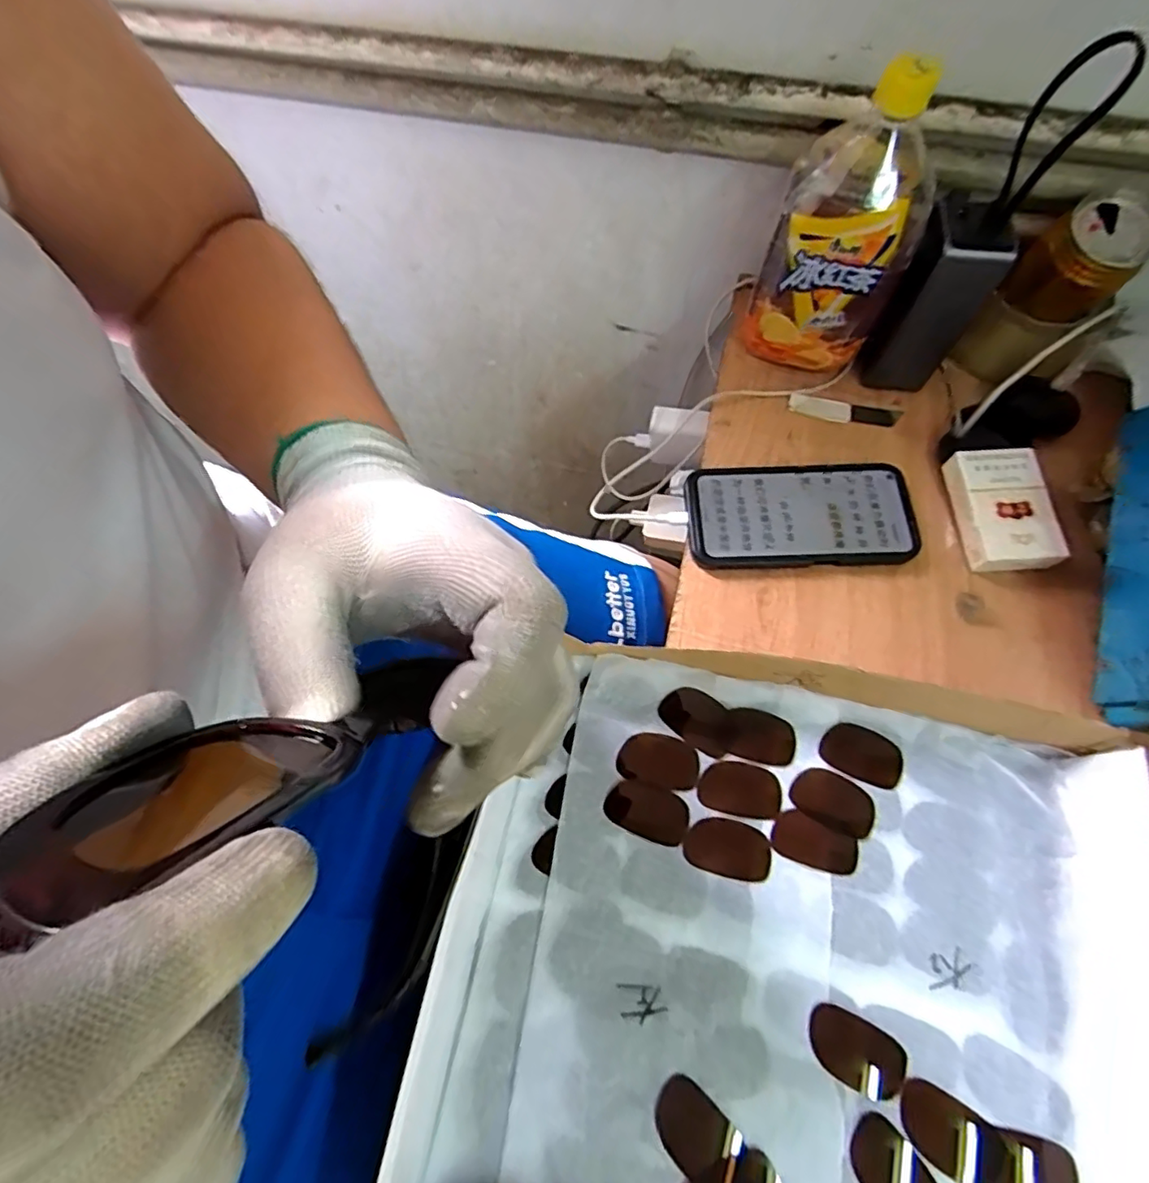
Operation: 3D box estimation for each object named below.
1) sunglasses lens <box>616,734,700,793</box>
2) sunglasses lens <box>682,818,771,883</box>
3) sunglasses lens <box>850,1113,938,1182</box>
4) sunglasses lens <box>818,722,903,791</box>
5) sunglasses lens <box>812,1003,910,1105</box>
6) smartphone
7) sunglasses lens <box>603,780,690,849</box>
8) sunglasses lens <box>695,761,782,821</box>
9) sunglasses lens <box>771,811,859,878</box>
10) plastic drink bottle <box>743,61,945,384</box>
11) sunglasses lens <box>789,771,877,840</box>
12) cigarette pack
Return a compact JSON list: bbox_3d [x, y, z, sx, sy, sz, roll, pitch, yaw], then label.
[{"bbox_3d":[0.053,0.106,0.377,0.049,0.004,0.031,13,68,7],"label":"sunglasses lens"},{"bbox_3d":[0.091,0.153,0.358,0.050,0.004,0.031,13,68,7],"label":"sunglasses lens"},{"bbox_3d":[0.159,0.293,0.300,0.032,0.007,0.047,-39,71,-14],"label":"sunglasses lens"},{"bbox_3d":[0.180,0.101,0.376,0.049,0.004,0.031,20,69,10],"label":"sunglasses lens"},{"bbox_3d":[0.150,0.244,0.319,0.050,0.005,0.032,23,70,11],"label":"sunglasses lens"},{"bbox_3d":[0.169,-0.058,0.453,0.163,0.012,0.080,-2,67,1],"label":"smartphone"},{"bbox_3d":[0.045,0.133,0.366,0.050,0.004,0.030,21,69,10],"label":"sunglasses lens"},{"bbox_3d":[0.102,0.122,0.369,0.049,0.004,0.030,9,68,5],"label":"sunglasses lens"},{"bbox_3d":[0.144,0.151,0.359,0.049,0.004,0.027,24,70,11],"label":"sunglasses lens"},{"bbox_3d":[0.196,-0.259,0.439,0.094,0.199,0.092,22,69,10],"label":"plastic drink bottle"},{"bbox_3d":[0.158,0.129,0.369,0.050,0.004,0.032,19,69,9],"label":"sunglasses lens"},{"bbox_3d":[0.313,-0.060,0.439,0.062,0.019,0.089,-2,67,1],"label":"cigarette pack"}]

